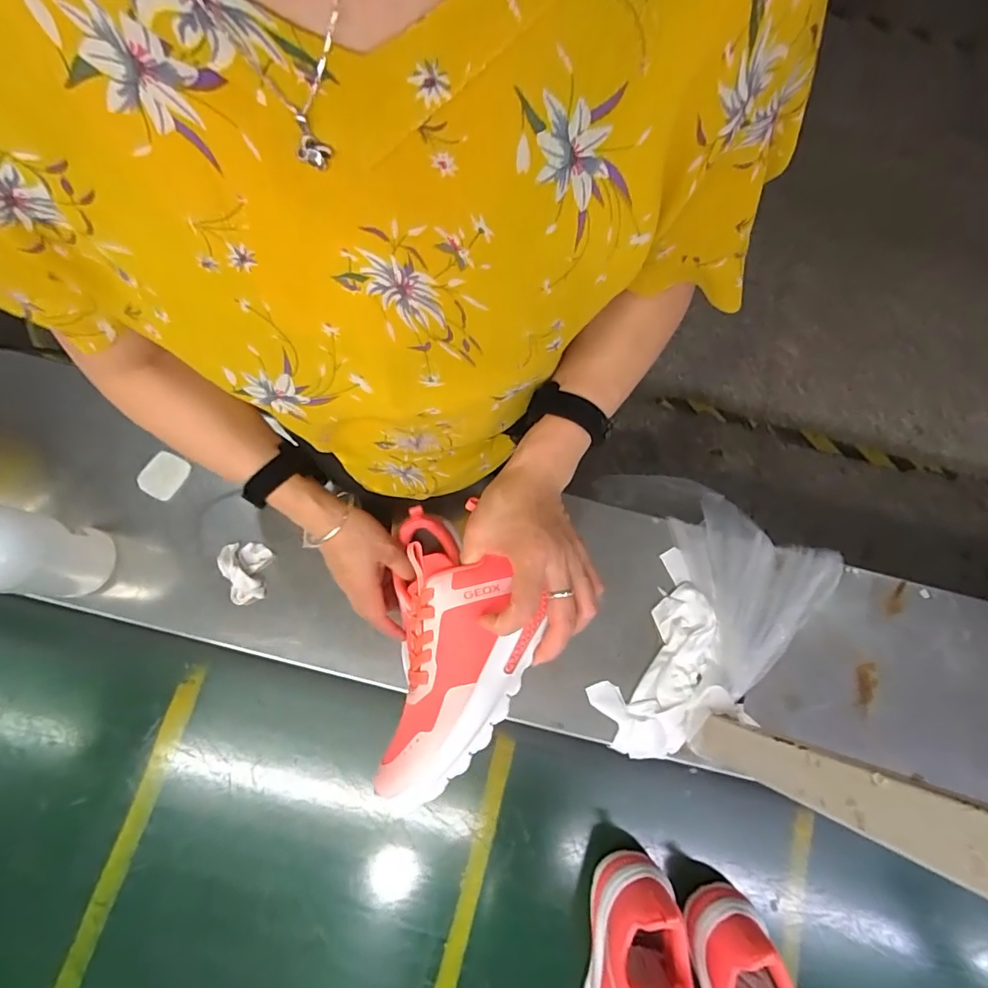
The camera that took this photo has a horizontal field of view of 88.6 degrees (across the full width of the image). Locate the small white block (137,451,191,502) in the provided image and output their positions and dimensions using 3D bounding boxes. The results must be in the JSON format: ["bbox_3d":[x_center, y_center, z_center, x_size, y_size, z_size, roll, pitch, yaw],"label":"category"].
[{"bbox_3d":[-0.386,-0.022,0.590,0.045,0.008,0.054,31,74,1],"label":"small white block"}]

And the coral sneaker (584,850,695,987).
[{"bbox_3d":[0.133,0.481,0.464,0.083,0.110,0.236,4,79,-1],"label":"coral sneaker"}]

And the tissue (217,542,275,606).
[{"bbox_3d":[-0.276,0.087,0.559,0.049,0.026,0.067,4,75,-7],"label":"tissue"}]

